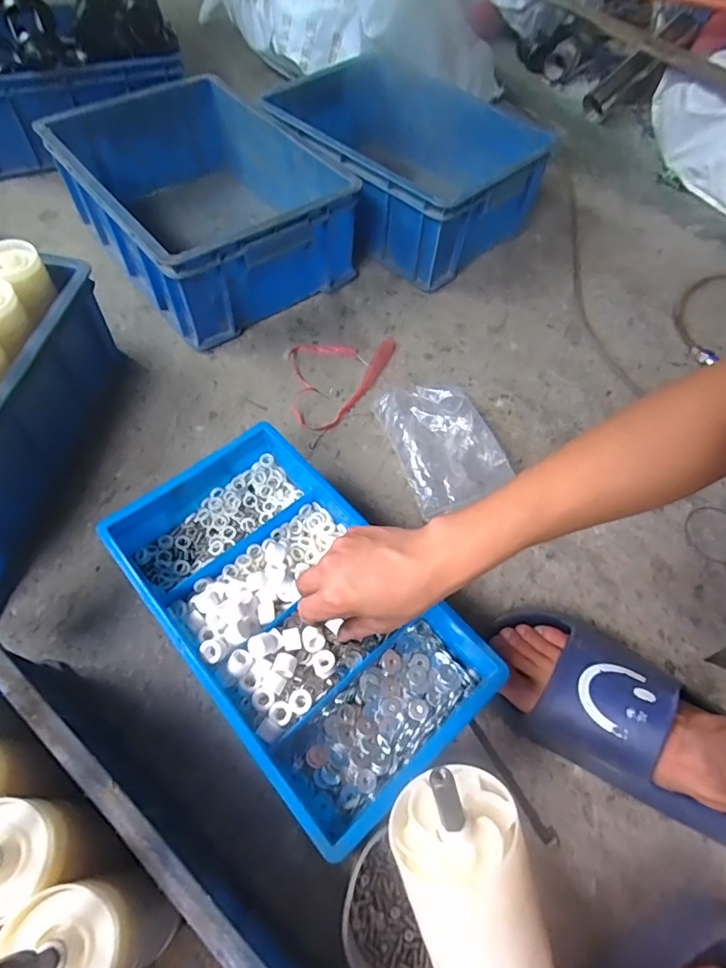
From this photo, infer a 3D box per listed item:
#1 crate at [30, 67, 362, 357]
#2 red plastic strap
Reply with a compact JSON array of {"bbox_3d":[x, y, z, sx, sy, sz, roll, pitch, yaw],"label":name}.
[{"bbox_3d":[-0.243,-0.431,0.783,0.300,0.149,0.431,-33,66,-20],"label":"crate"},{"bbox_3d":[-0.023,-0.141,0.702,0.148,0.005,0.155,-4,59,-5],"label":"red plastic strap"}]

